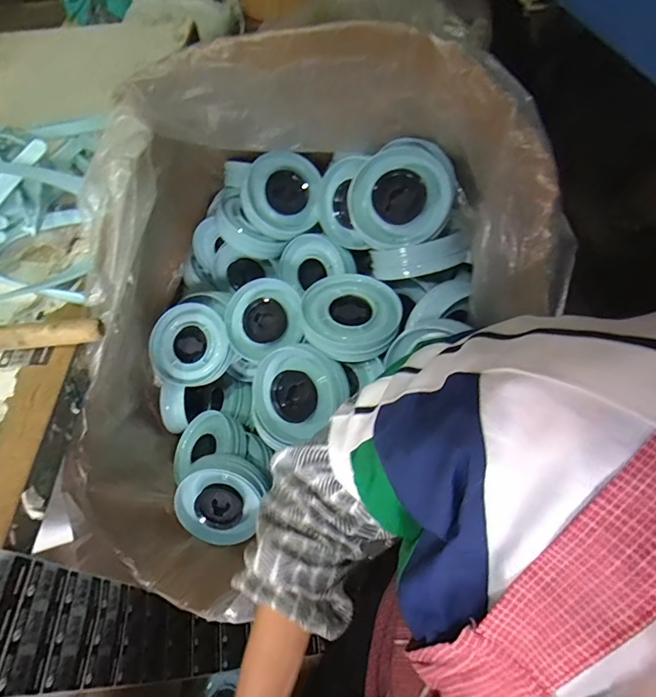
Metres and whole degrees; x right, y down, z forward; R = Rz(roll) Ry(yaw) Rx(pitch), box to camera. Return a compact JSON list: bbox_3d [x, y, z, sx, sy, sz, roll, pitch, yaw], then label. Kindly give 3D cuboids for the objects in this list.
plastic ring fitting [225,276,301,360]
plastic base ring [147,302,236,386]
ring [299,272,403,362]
[{"bbox_3d":[-0.105,-0.045,0.660,0.126,0.113,0.032,-13,7,13],"label":"plastic ring fitting"},{"bbox_3d":[-0.232,-0.003,0.701,0.132,0.014,0.128,0,88,0],"label":"plastic base ring"},{"bbox_3d":[0.032,-0.050,0.575,0.127,0.030,0.135,-2,53,2],"label":"ring"}]

